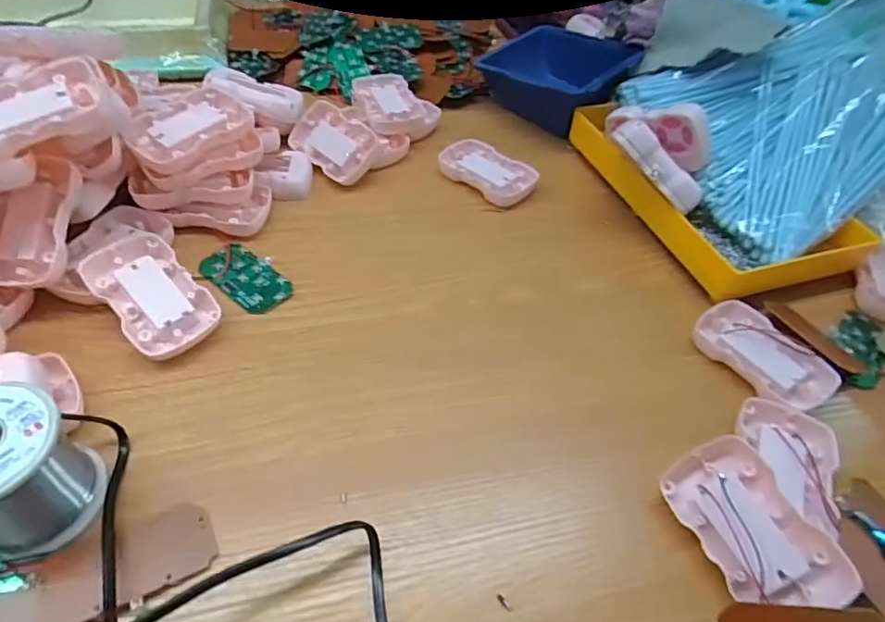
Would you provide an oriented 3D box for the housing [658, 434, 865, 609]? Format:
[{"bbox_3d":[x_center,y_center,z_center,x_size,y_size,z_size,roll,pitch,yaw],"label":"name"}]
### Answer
[{"bbox_3d":[0.159,0.113,0.280,0.052,0.022,0.086,-30,48,7],"label":"housing"}]

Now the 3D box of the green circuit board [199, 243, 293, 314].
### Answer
[{"bbox_3d":[-0.146,-0.025,0.394,0.074,0.005,0.037,34,54,22],"label":"green circuit board"}]

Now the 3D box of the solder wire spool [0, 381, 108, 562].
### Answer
[{"bbox_3d":[-0.204,0.077,0.254,0.063,0.060,0.058,25,51,15],"label":"solder wire spool"}]

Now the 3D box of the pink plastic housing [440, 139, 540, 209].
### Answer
[{"bbox_3d":[0.041,-0.128,0.494,0.089,0.014,0.055,34,54,22],"label":"pink plastic housing"}]

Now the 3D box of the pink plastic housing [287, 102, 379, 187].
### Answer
[{"bbox_3d":[-0.097,-0.152,0.488,0.088,0.017,0.055,37,87,22],"label":"pink plastic housing"}]

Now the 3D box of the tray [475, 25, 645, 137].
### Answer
[{"bbox_3d":[0.123,-0.248,0.575,0.139,0.064,0.121,31,53,20],"label":"tray"}]

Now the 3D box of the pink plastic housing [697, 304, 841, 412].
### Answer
[{"bbox_3d":[0.219,0.031,0.369,0.056,0.017,0.087,-20,54,-21],"label":"pink plastic housing"}]

